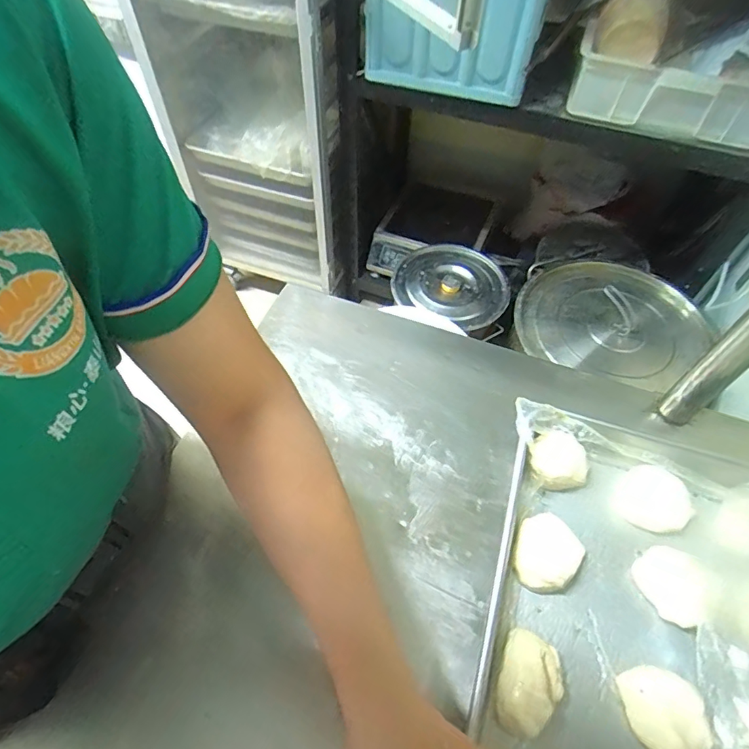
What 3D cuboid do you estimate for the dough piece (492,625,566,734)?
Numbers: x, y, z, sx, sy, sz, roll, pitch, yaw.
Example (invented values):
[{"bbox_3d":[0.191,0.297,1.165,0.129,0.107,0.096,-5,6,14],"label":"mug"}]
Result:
[{"bbox_3d":[0.127,0.254,0.394,0.050,0.038,0.072,23,58,15],"label":"dough piece"}]

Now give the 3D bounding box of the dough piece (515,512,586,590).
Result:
[{"bbox_3d":[0.165,0.171,0.459,0.056,0.024,0.070,20,57,13],"label":"dough piece"}]

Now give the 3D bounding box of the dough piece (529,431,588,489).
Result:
[{"bbox_3d":[0.190,0.092,0.509,0.061,0.048,0.051,1,55,1],"label":"dough piece"}]

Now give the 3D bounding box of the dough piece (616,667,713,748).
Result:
[{"bbox_3d":[0.237,0.277,0.385,0.056,0.026,0.069,-3,55,-3],"label":"dough piece"}]

